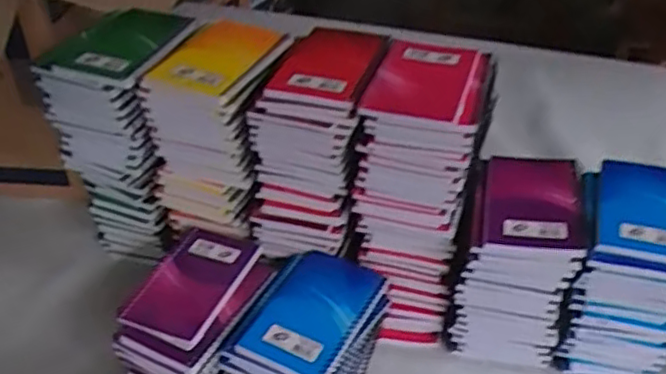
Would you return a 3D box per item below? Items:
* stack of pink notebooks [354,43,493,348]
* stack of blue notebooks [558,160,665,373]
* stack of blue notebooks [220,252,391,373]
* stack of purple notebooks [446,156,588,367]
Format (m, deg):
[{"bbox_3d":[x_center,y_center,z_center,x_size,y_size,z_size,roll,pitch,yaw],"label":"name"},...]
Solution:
[{"bbox_3d":[0.084,0.015,0.631,0.099,0.265,0.152,11,39,16],"label":"stack of pink notebooks"},{"bbox_3d":[0.282,0.086,0.619,0.100,0.167,0.149,11,39,16],"label":"stack of blue notebooks"},{"bbox_3d":[-0.019,0.146,0.594,0.111,0.110,0.159,14,40,19],"label":"stack of blue notebooks"},{"bbox_3d":[0.175,0.076,0.623,0.104,0.173,0.130,8,38,12],"label":"stack of purple notebooks"}]

